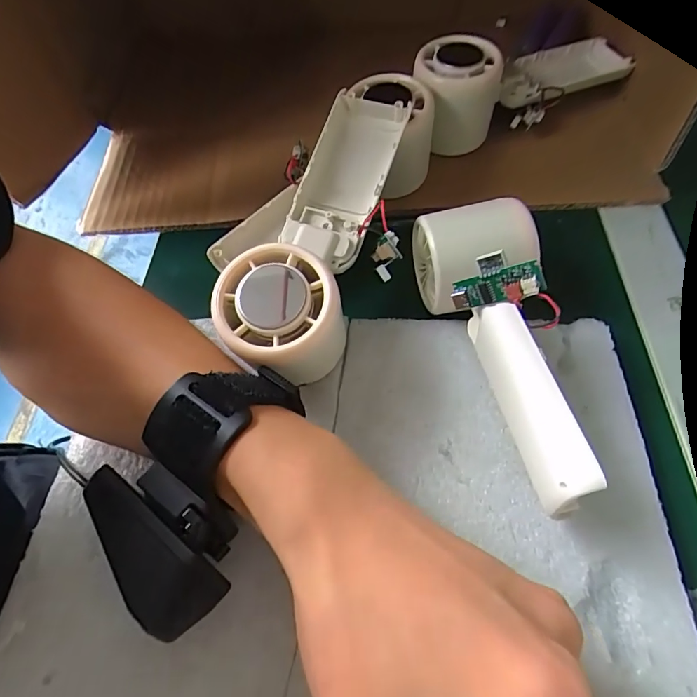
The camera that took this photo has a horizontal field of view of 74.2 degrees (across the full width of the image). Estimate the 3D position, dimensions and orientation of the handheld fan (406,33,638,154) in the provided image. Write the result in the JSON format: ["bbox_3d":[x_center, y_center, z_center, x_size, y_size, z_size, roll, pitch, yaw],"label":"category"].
[{"bbox_3d":[0.123,-0.187,0.338,0.183,0.071,0.062,-22,59,-25],"label":"handheld fan"}]

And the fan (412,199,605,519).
[{"bbox_3d":[0.074,-0.008,0.217,0.056,0.061,0.160,-9,58,-3],"label":"fan"}]

